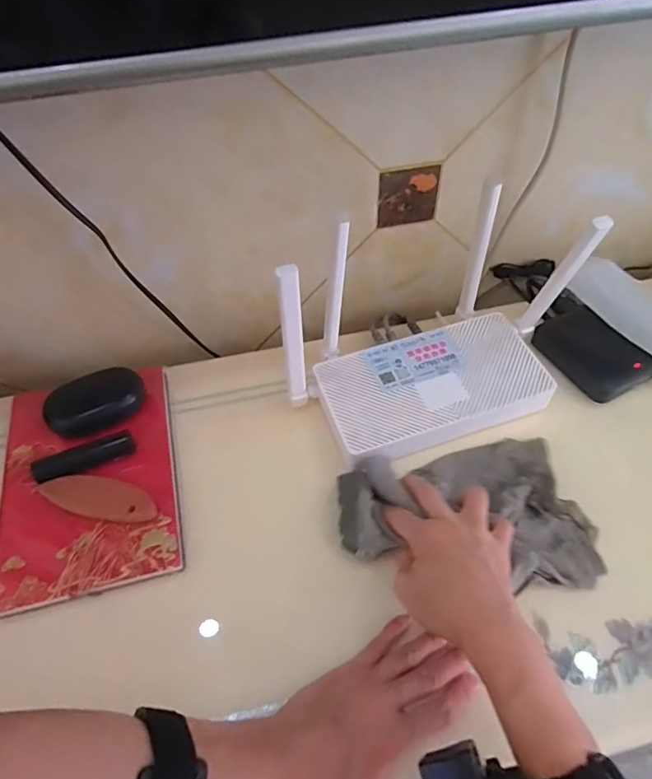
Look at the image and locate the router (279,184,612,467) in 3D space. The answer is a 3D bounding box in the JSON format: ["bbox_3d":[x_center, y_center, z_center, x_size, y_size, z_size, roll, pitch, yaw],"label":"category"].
[{"bbox_3d":[0.095,-0.050,0.448,0.250,0.163,0.126,-19,53,-12],"label":"router"}]

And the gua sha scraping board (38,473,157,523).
[{"bbox_3d":[-0.189,0.090,0.438,0.101,0.009,0.035,12,53,12],"label":"gua sha scraping board"}]

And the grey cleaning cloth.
[{"bbox_3d":[0.114,0.092,0.428,0.201,0.034,0.124,5,52,-3],"label":"grey cleaning cloth"}]

